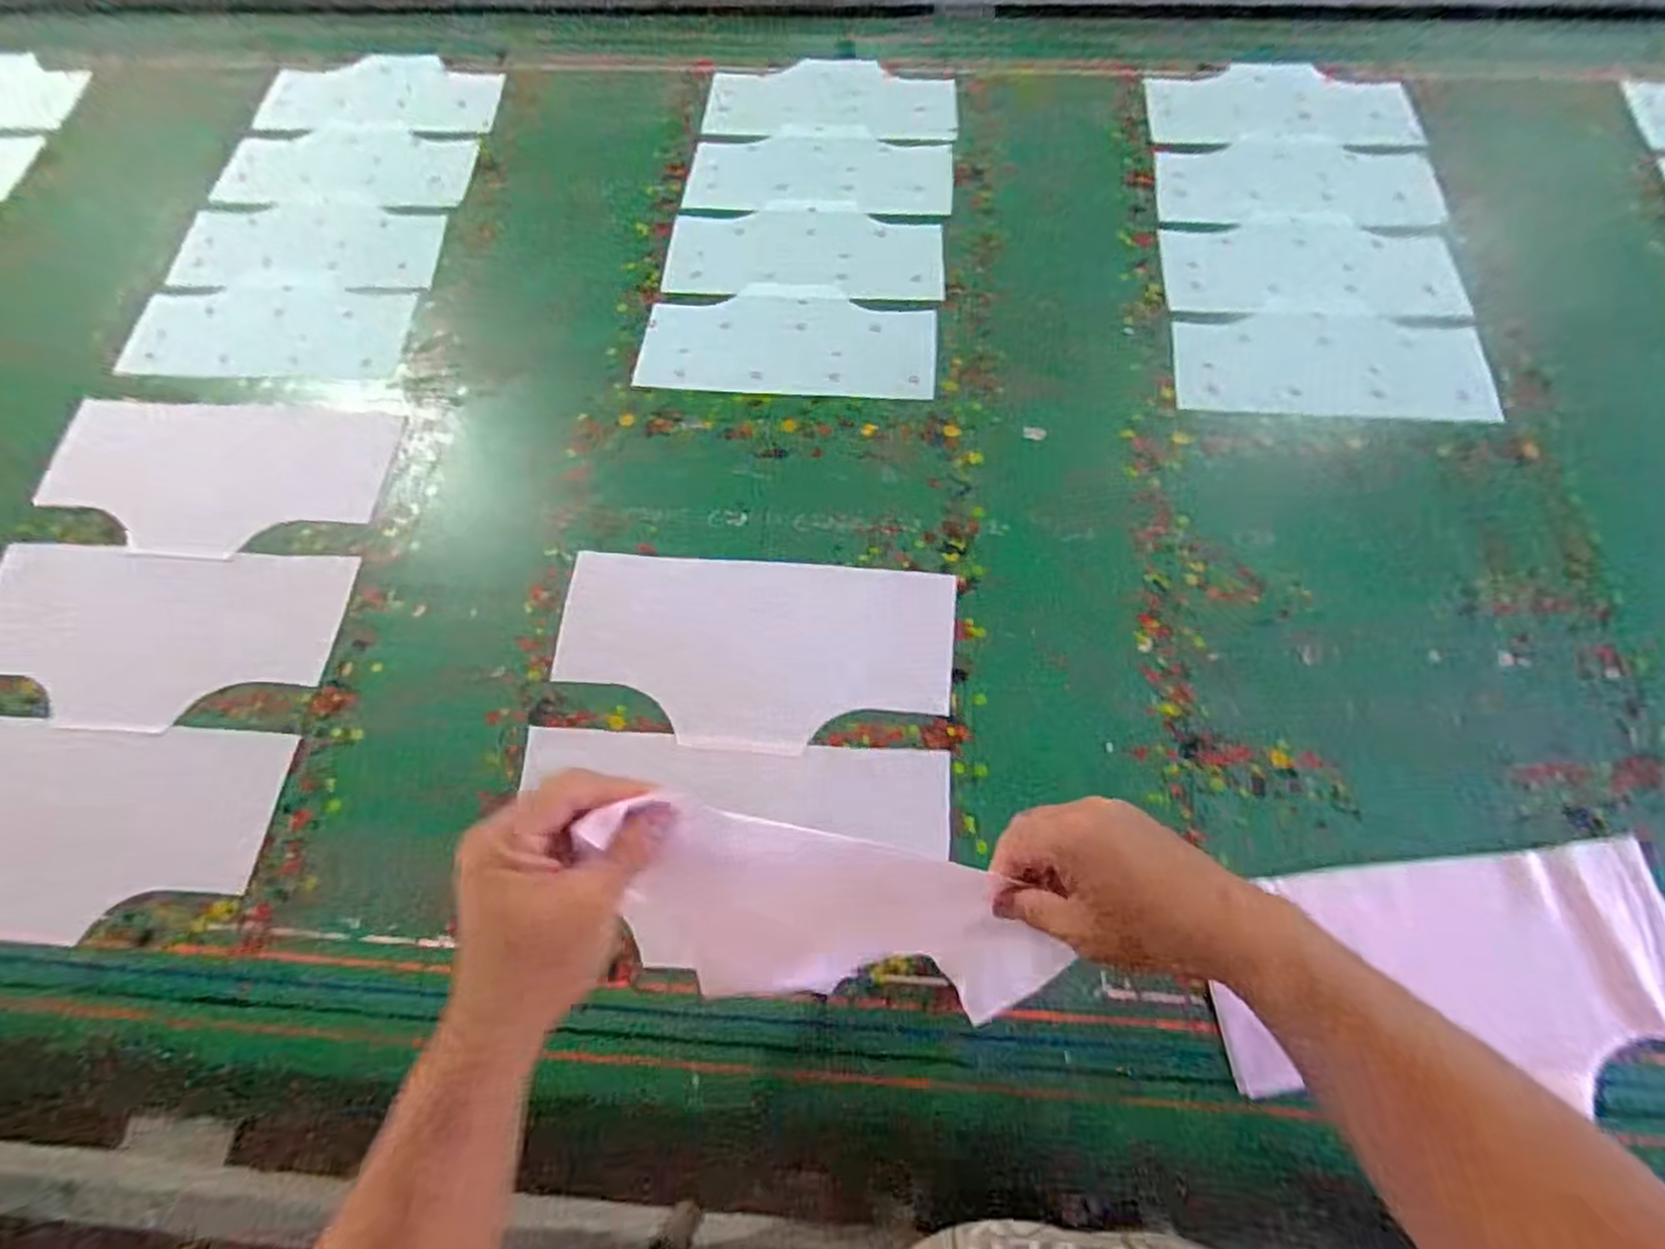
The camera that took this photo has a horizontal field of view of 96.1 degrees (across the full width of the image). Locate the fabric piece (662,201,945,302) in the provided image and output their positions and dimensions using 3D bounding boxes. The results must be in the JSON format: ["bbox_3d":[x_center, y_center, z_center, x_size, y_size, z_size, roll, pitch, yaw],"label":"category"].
[{"bbox_3d":[-0.027,-0.396,0.787,0.285,0.005,0.130,5,70,5],"label":"fabric piece"}]

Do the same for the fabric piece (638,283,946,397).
[{"bbox_3d":[-0.043,-0.283,0.737,0.286,0.004,0.136,4,70,3],"label":"fabric piece"}]

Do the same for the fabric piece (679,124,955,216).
[{"bbox_3d":[-0.013,-0.506,0.828,0.287,0.009,0.136,5,70,4],"label":"fabric piece"}]

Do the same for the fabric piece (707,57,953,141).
[{"bbox_3d":[-0.001,-0.615,0.874,0.287,0.006,0.132,4,69,5],"label":"fabric piece"}]

